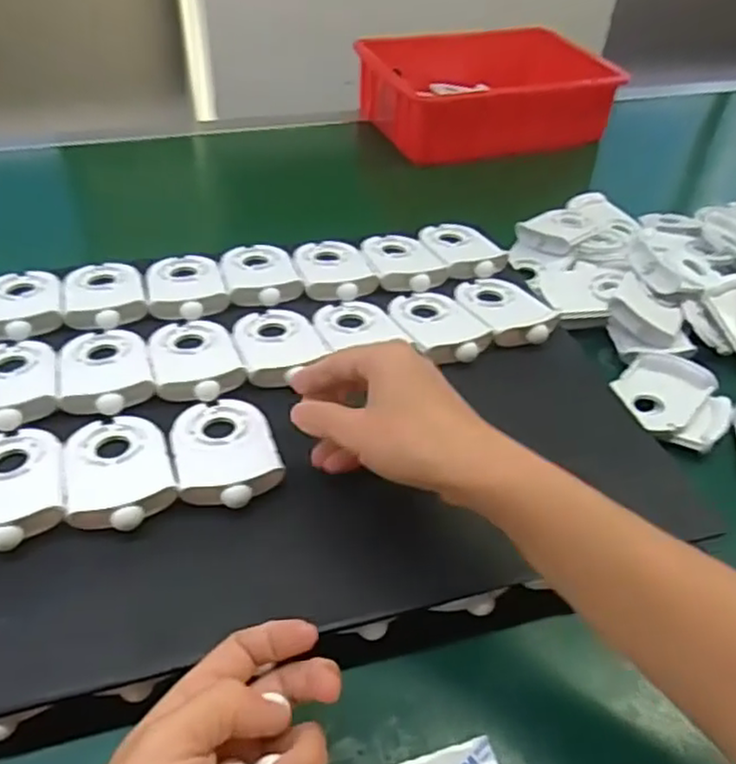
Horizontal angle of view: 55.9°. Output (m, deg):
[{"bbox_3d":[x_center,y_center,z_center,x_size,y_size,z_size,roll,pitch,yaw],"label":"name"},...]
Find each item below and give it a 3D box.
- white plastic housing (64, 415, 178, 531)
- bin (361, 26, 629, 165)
[{"bbox_3d":[-0.144,0.048,0.400,0.057,0.010,0.088,-11,44,-16],"label":"white plastic housing"},{"bbox_3d":[0.169,-0.373,0.901,0.329,0.097,0.182,-12,44,-17],"label":"bin"}]

